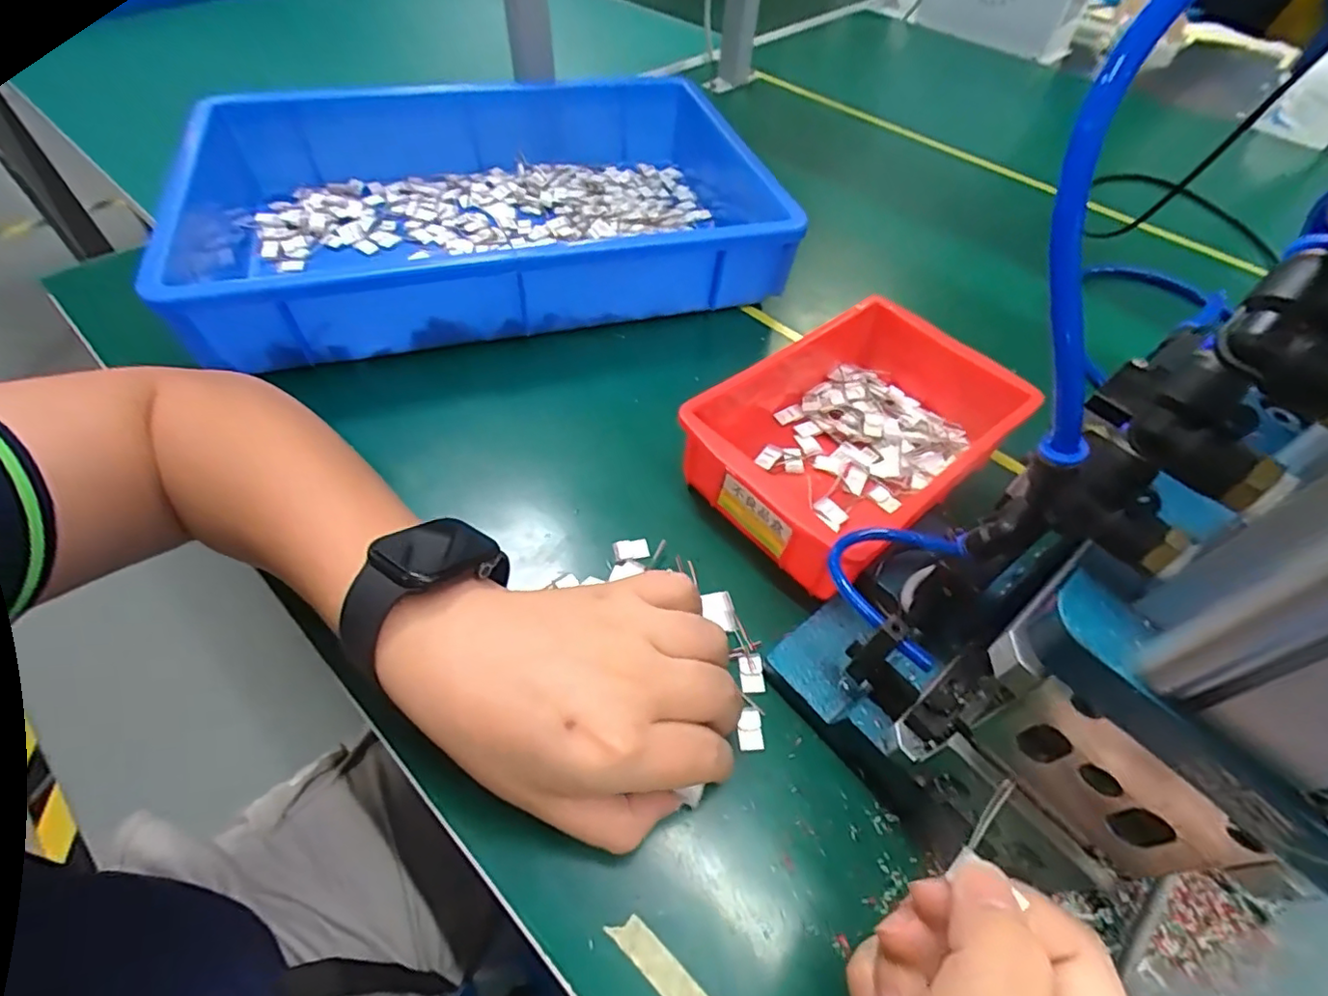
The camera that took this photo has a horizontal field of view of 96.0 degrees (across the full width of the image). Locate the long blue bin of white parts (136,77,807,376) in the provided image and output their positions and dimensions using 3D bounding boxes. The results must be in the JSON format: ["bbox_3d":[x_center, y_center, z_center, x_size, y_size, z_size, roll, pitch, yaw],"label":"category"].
[{"bbox_3d":[-0.144,-0.262,0.514,0.508,0.091,0.332,-12,55,-12],"label":"long blue bin of white parts"}]

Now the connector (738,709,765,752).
[{"bbox_3d":[0.042,0.114,0.293,0.012,0.005,0.018,-2,53,-5],"label":"connector"}]

